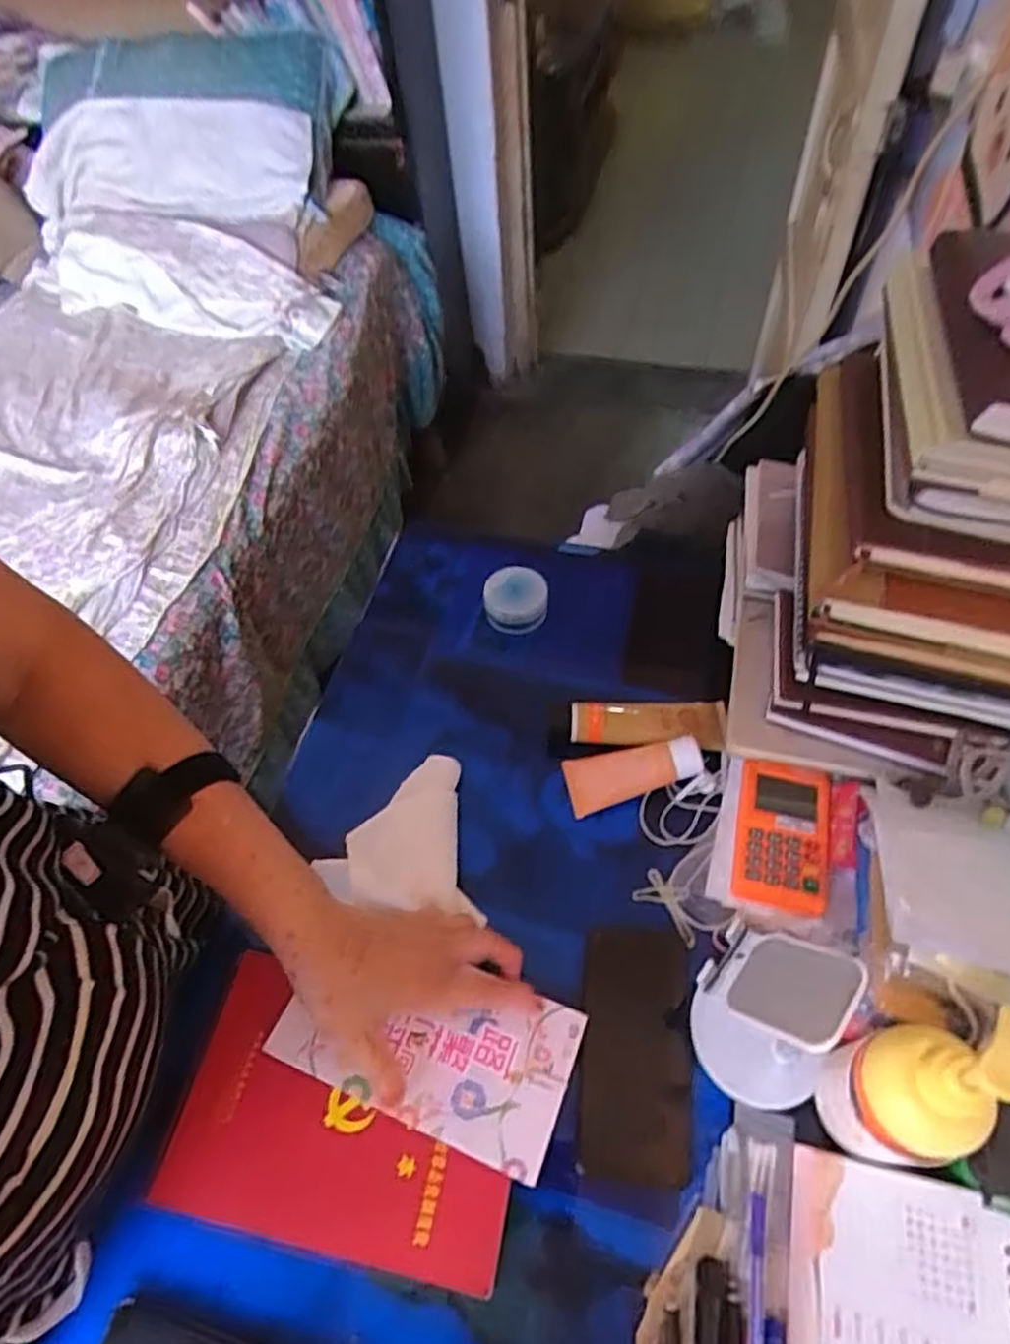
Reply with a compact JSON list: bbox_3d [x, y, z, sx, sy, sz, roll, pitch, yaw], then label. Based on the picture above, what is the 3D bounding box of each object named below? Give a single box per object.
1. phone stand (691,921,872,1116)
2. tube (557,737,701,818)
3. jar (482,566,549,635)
[{"bbox_3d":[0.171,0.223,0.458,0.089,0.149,0.077,29,63,21],"label":"phone stand"},{"bbox_3d":[0.112,0.086,0.630,0.116,0.029,0.050,-12,57,-3],"label":"tube"},{"bbox_3d":[0.013,-0.074,0.753,0.063,0.039,0.060,-2,56,3],"label":"jar"}]

